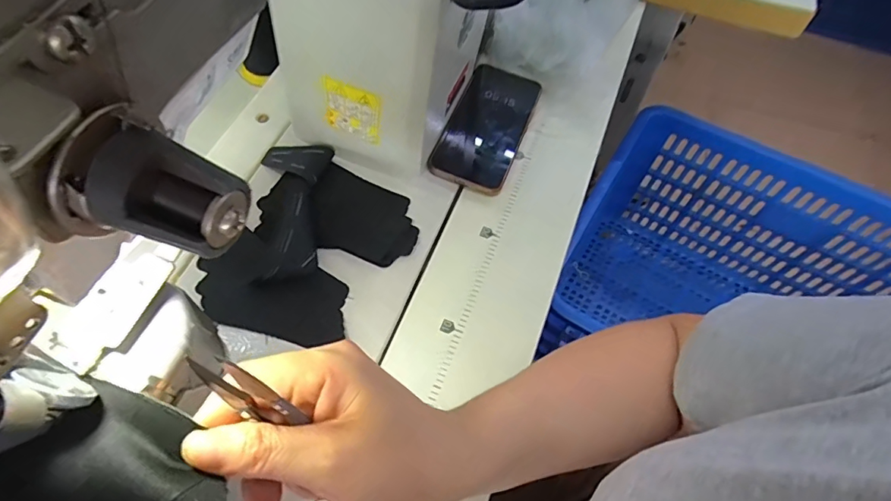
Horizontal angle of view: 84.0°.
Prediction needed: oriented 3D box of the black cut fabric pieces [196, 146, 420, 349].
[{"bbox_3d":[-0.111,-0.007,0.424,0.146,0.027,0.171,23,62,-6],"label":"black cut fabric pieces"}]

